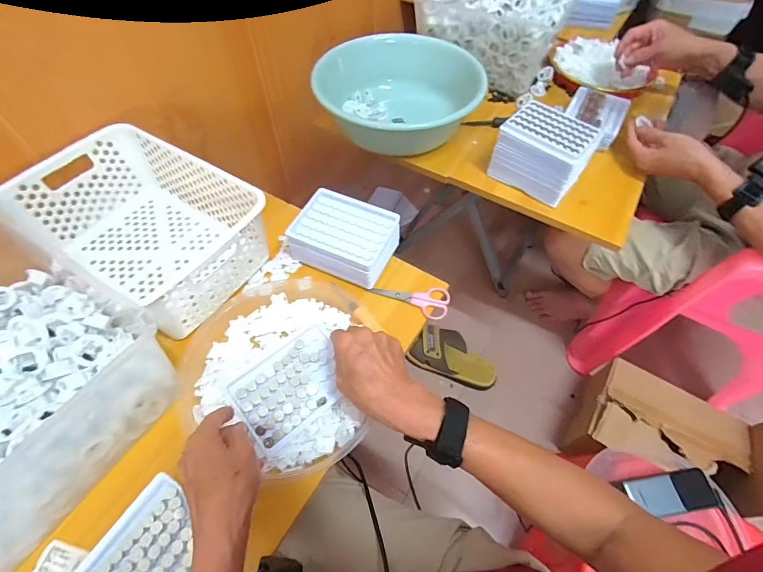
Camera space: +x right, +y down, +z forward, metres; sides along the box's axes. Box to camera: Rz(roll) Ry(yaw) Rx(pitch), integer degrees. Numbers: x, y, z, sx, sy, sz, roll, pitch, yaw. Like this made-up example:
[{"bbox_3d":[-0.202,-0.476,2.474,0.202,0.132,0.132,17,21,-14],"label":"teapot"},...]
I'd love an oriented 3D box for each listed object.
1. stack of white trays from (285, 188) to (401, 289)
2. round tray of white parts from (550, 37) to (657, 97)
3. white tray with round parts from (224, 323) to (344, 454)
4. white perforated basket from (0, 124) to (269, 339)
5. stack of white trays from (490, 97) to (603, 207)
[{"bbox_3d":[-0.051,-0.070,0.547,0.139,0.052,0.104,22,60,13],"label":"stack of white trays"},{"bbox_3d":[0.460,-0.463,0.808,0.169,0.042,0.191,-11,58,-8],"label":"round tray of white parts"},{"bbox_3d":[-0.102,0.113,0.435,0.124,0.014,0.091,-34,64,-21],"label":"white tray with round parts"},{"bbox_3d":[-0.324,-0.085,0.533,0.300,0.116,0.190,28,61,16],"label":"white perforated basket"},{"bbox_3d":[0.262,-0.216,0.614,0.134,0.104,0.086,36,63,20],"label":"stack of white trays"}]

